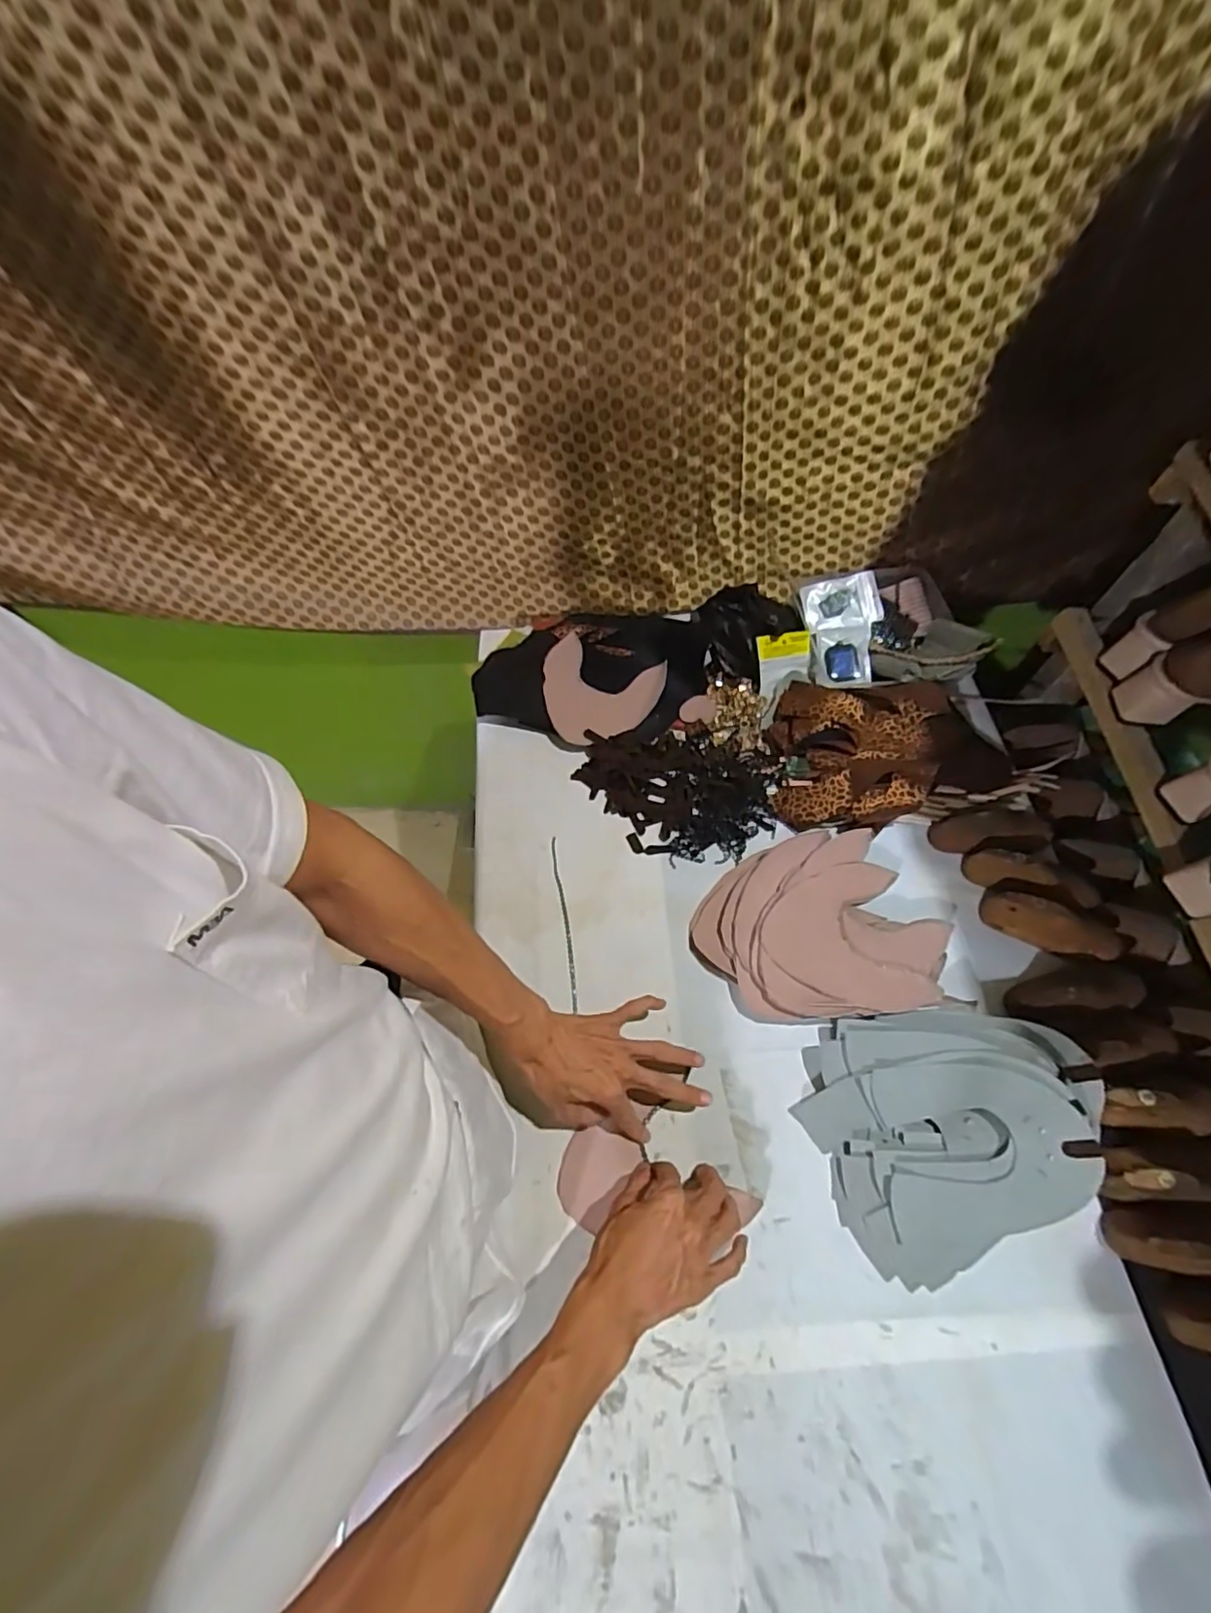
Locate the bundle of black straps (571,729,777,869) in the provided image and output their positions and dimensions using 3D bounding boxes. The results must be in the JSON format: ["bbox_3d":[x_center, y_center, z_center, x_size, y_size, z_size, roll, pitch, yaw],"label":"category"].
[{"bbox_3d":[0.085,-0.023,0.756,0.244,0.035,0.174,20,63,13],"label":"bundle of black straps"}]

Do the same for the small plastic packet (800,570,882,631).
[{"bbox_3d":[0.327,-0.278,0.823,0.106,0.020,0.073,-14,84,6],"label":"small plastic packet"}]

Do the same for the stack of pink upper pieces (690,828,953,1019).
[{"bbox_3d":[0.230,0.131,0.660,0.263,0.037,0.196,-6,61,-1],"label":"stack of pink upper pieces"}]

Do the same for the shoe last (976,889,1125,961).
[{"bbox_3d":[0.486,0.127,0.648,0.140,0.052,0.053,21,64,14],"label":"shoe last"}]

